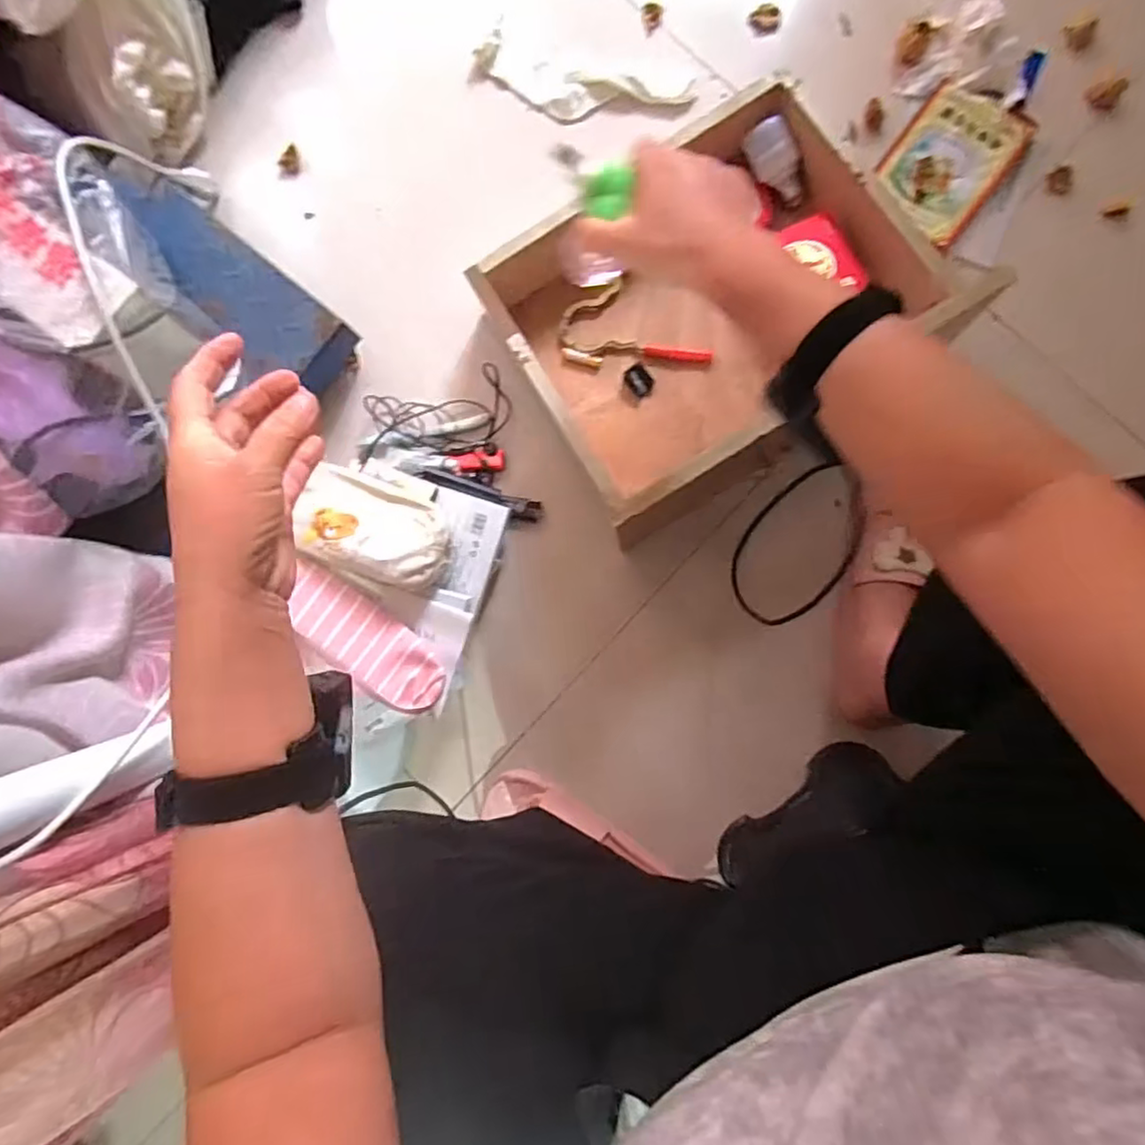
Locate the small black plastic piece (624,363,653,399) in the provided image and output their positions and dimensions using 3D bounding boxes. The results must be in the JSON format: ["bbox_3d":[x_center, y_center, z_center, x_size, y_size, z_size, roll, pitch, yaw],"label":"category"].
[{"bbox_3d":[0.071,-0.203,0.679,0.026,0.009,0.033,-36,87,2],"label":"small black plastic piece"}]

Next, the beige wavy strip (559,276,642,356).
[{"bbox_3d":[0.026,-0.265,0.689,0.078,0.013,0.080,-17,88,3],"label":"beige wavy strip"}]

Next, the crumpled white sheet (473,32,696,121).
[{"bbox_3d":[0.008,-0.529,0.697,0.234,0.019,0.060,18,90,4],"label":"crumpled white sheet"}]

